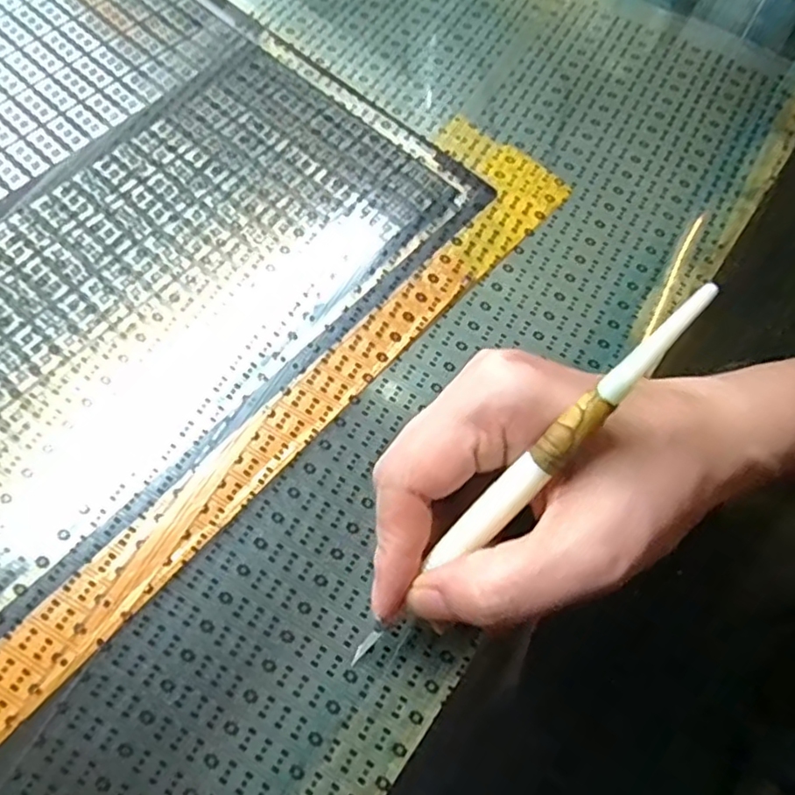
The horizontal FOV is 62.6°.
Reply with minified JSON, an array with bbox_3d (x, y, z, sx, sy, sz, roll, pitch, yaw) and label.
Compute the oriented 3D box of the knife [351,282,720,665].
[{"bbox_3d":[0.031,0.028,0.184,0.006,0.006,0.151,46,114,16],"label":"knife"}]

